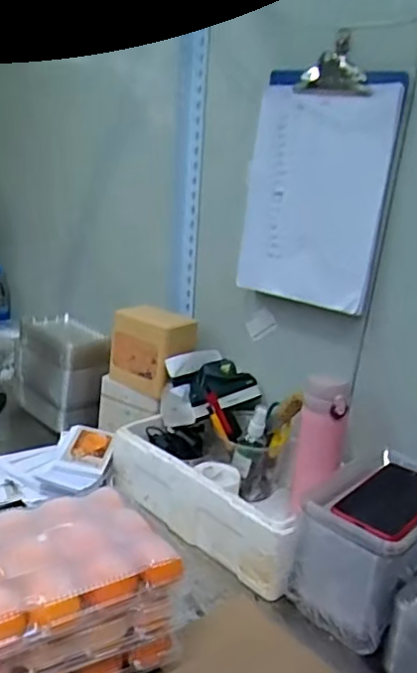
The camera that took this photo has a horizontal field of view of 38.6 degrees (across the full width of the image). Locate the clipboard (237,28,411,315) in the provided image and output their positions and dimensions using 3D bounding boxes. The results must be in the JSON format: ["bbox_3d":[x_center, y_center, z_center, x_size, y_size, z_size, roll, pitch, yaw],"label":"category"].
[{"bbox_3d":[0.152,-0.223,0.854,0.221,0.344,0.019,18,15,37],"label":"clipboard"}]

